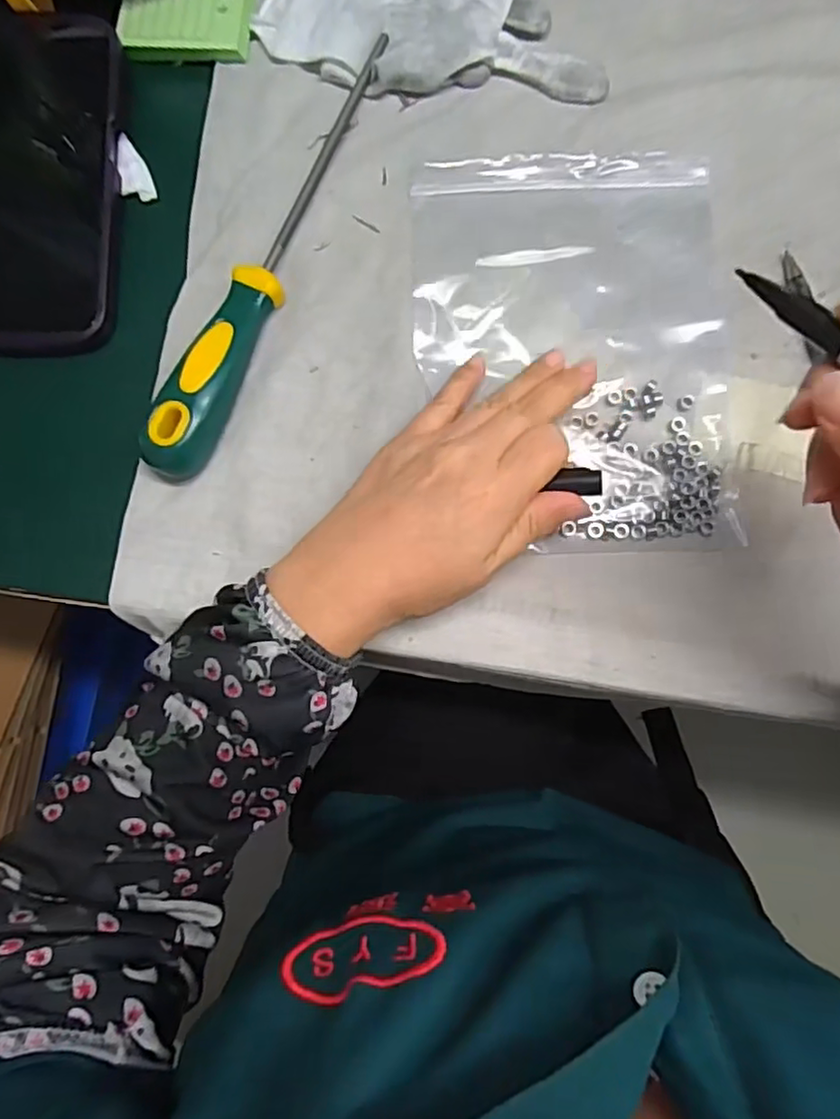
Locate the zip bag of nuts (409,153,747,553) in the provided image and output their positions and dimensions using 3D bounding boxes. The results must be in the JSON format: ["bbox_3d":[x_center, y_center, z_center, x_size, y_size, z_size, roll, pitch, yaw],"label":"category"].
[{"bbox_3d":[0.071,-0.104,0.299,0.146,0.007,0.199,0,83,2],"label":"zip bag of nuts"}]

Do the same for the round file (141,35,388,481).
[{"bbox_3d":[-0.071,-0.153,0.300,0.024,0.026,0.245,22,84,5],"label":"round file"}]

